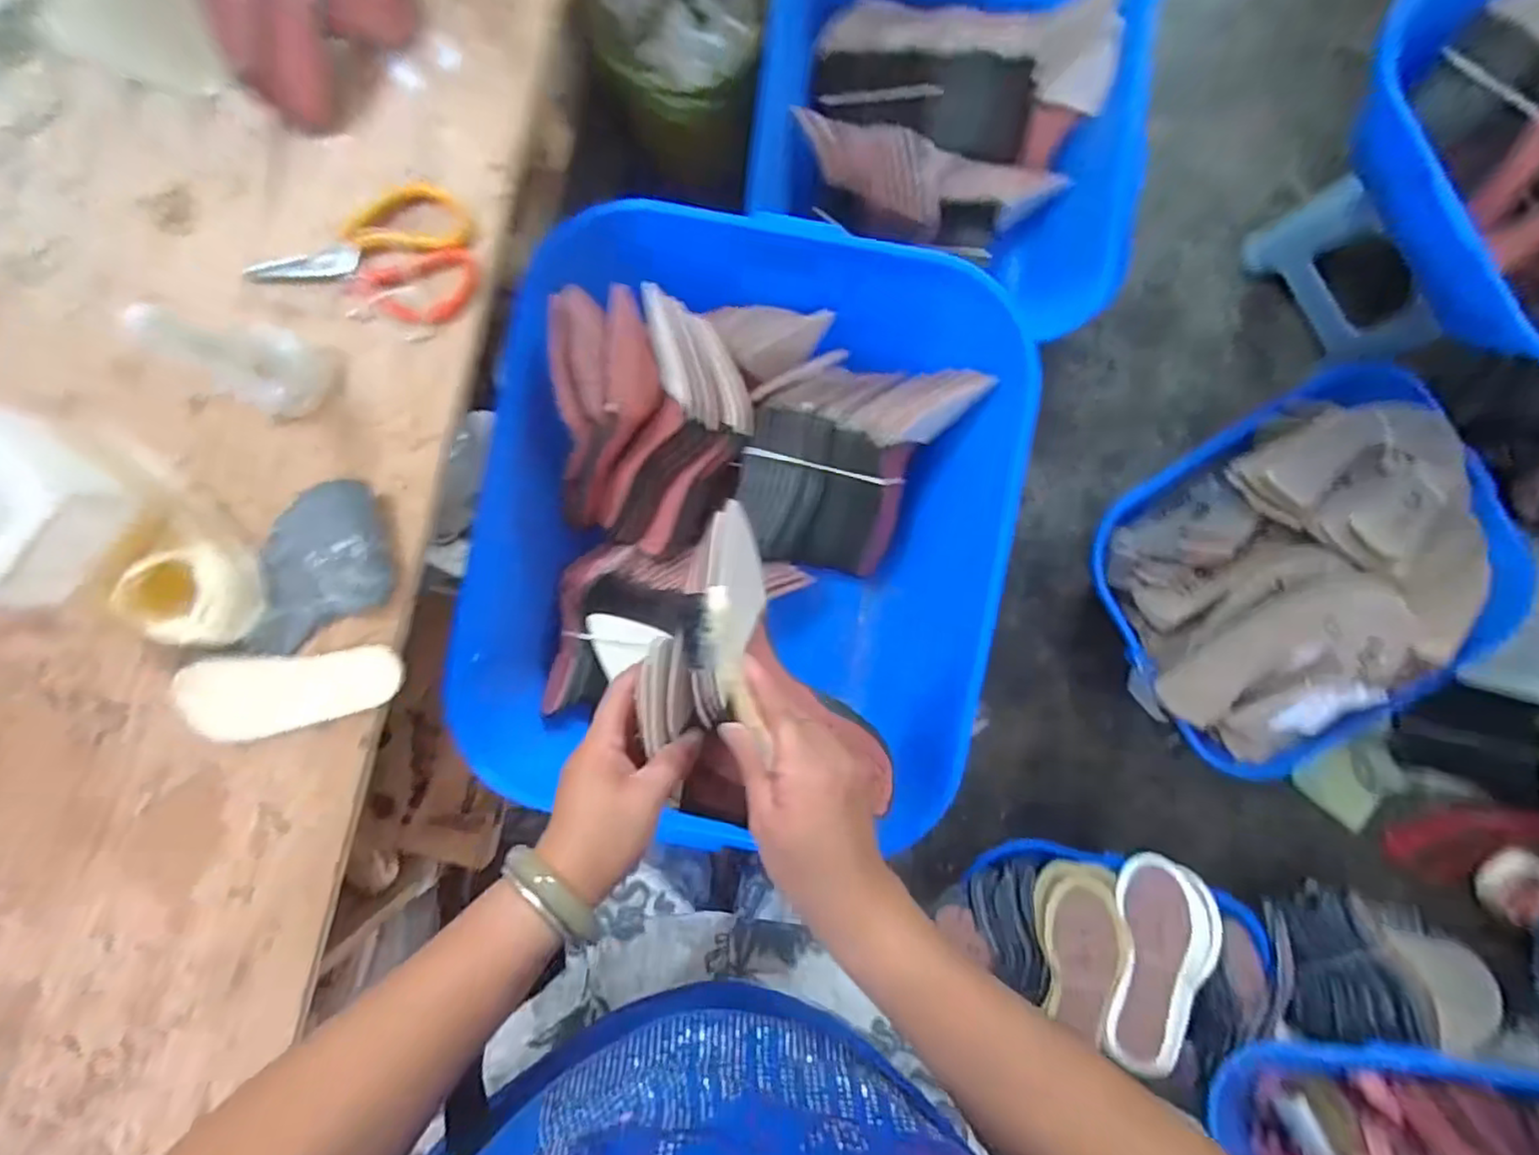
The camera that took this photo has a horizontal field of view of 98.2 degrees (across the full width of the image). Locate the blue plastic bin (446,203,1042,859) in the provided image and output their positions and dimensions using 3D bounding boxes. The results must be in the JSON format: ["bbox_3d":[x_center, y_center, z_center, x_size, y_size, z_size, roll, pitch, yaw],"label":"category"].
[{"bbox_3d":[-0.023,-0.058,0.730,0.508,0.203,0.574,10,91,1],"label":"blue plastic bin"}]

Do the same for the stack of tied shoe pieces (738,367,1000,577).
[{"bbox_3d":[0.090,-0.116,0.737,0.230,0.087,0.224,9,91,1],"label":"stack of tied shoe pieces"}]

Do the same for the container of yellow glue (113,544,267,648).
[{"bbox_3d":[-0.461,0.017,0.533,0.086,0.058,0.079,-7,91,1],"label":"container of yellow glue"}]

